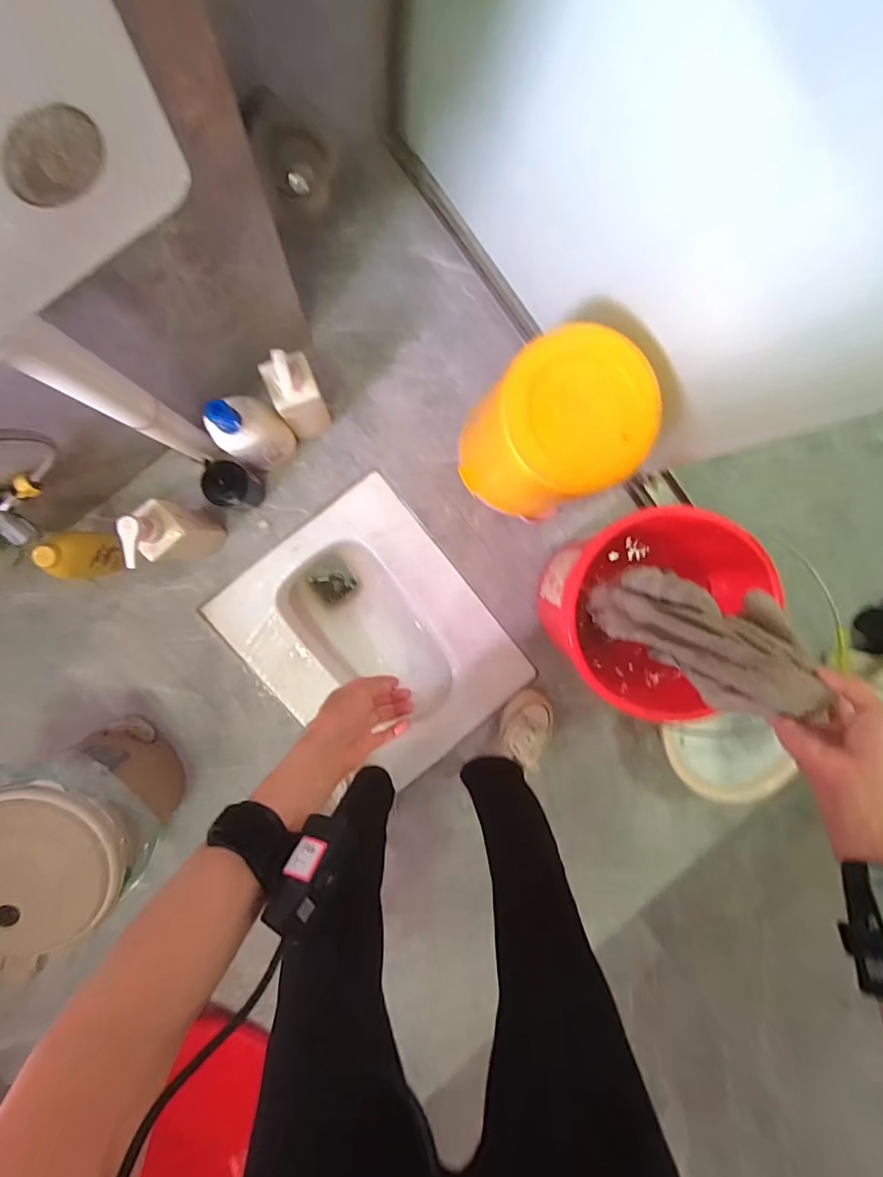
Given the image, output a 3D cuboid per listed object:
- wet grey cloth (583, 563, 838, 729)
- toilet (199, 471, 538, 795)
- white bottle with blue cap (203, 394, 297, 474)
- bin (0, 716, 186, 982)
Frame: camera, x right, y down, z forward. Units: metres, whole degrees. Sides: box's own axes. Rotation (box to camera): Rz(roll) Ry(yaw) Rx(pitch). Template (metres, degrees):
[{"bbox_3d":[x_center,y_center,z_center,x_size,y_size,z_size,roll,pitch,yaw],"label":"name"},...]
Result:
[{"bbox_3d":[0.281,0.038,0.570,0.097,0.324,0.078,-10,108,-10],"label":"wet grey cloth"},{"bbox_3d":[-0.134,0.105,1.046,0.423,0.203,0.522,-40,98,-4],"label":"toilet"},{"bbox_3d":[-0.290,-0.240,0.779,0.069,0.265,0.096,38,88,-9],"label":"white bottle with blue cap"},{"bbox_3d":[-0.561,0.365,0.777,0.226,0.273,0.259,-22,96,-7],"label":"bin"}]

